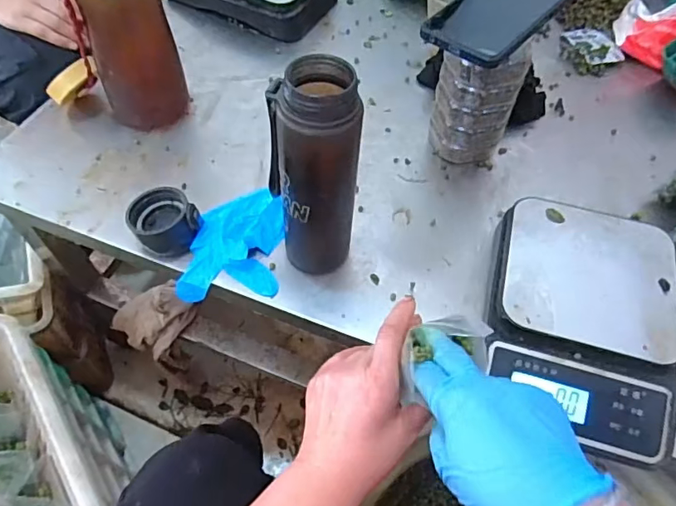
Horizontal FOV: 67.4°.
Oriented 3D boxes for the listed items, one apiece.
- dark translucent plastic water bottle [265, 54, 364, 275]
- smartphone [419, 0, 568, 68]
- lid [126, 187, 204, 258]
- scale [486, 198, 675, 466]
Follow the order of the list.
[{"bbox_3d":[-0.022,-0.058,0.425,0.072,0.201,0.056,14,57,7],"label":"dark translucent plastic water bottle"},{"bbox_3d":[0.147,-0.221,0.457,0.078,0.014,0.161,39,63,21],"label":"smartphone"},{"bbox_3d":[-0.168,-0.028,0.493,0.062,0.043,0.054,37,62,20],"label":"lid"},{"bbox_3d":[0.207,0.055,0.440,0.153,0.062,0.208,14,57,7],"label":"scale"}]

